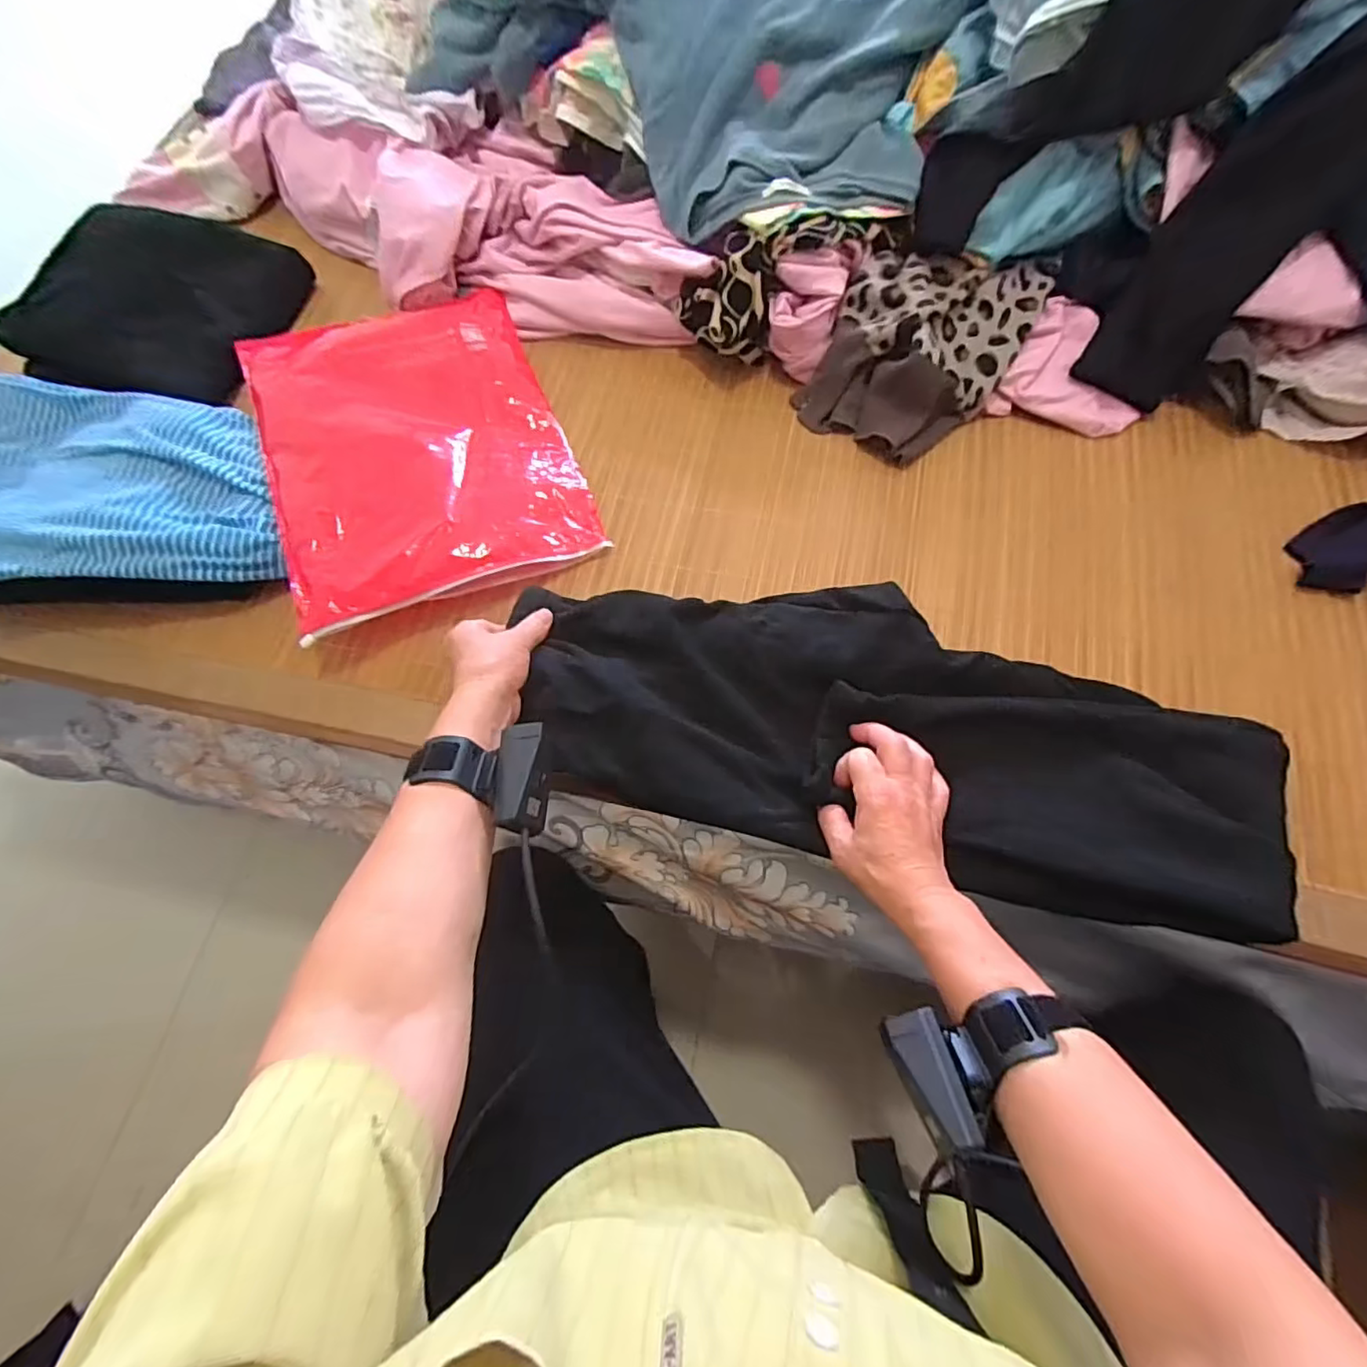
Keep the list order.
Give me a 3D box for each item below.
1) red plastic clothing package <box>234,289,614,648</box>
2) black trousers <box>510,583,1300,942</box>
[{"bbox_3d":[-0.275,-0.248,0.621,0.286,0.044,0.381,-23,70,-4],"label":"red plastic clothing package"},{"bbox_3d":[0.151,0.031,0.483,0.550,0.051,0.210,13,72,9],"label":"black trousers"}]

